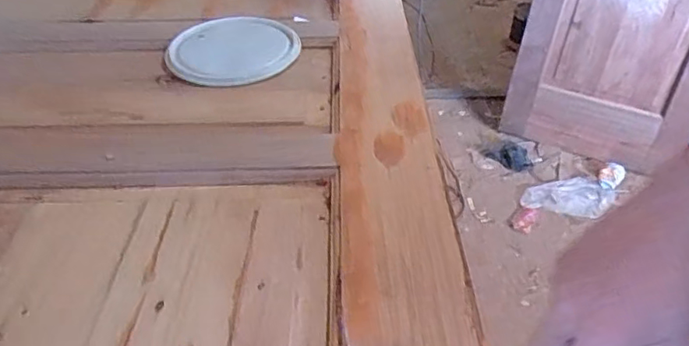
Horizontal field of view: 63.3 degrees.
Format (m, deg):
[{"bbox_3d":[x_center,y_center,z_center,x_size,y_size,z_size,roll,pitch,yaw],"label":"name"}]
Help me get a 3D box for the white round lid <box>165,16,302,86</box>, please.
[{"bbox_3d":[-0.148,-0.166,0.756,0.172,0.022,0.172,-1,38,1],"label":"white round lid"}]

